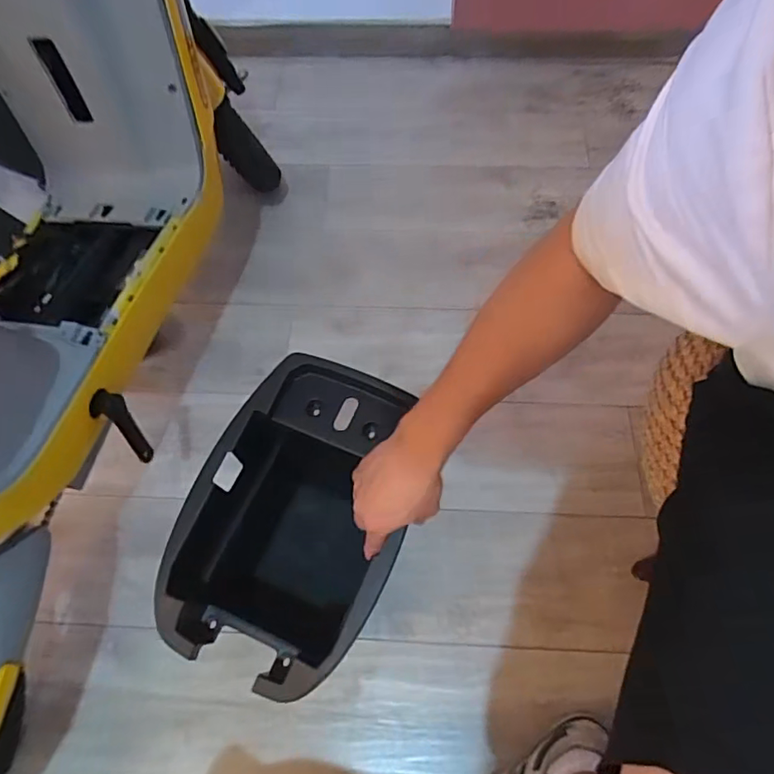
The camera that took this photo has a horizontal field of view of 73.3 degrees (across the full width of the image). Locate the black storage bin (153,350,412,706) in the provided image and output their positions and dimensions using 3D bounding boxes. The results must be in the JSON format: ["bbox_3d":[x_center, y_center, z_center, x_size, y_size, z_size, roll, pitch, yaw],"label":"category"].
[{"bbox_3d":[-0.108,0.179,0.659,0.253,0.304,0.314,19,65,11],"label":"black storage bin"}]

